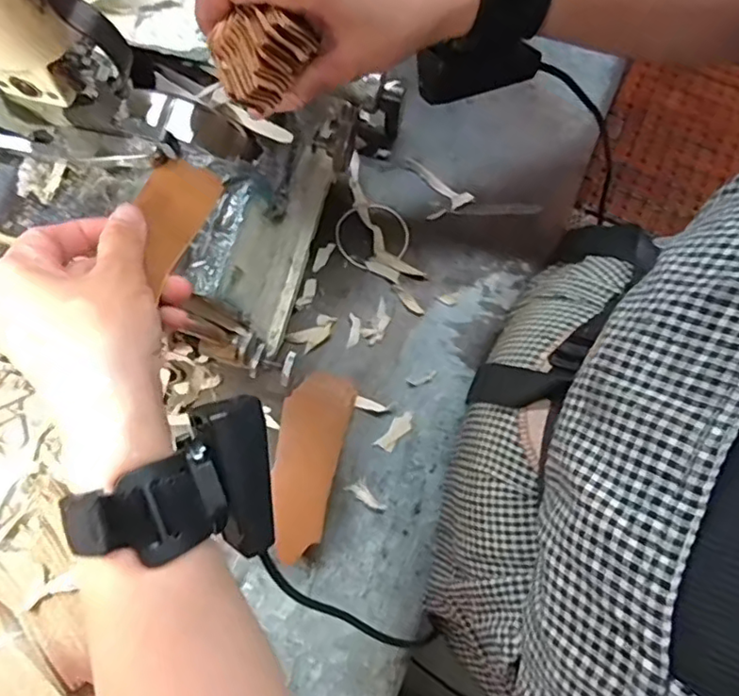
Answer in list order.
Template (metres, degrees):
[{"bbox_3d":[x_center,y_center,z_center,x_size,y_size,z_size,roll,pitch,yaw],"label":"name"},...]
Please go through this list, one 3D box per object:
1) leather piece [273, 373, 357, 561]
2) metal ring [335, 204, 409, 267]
[{"bbox_3d":[-0.043,0.078,0.411,0.042,0.036,0.123,13,78,2],"label":"leather piece"},{"bbox_3d":[0.002,-0.089,0.465,0.057,0.004,0.048,-11,78,-3],"label":"metal ring"}]

